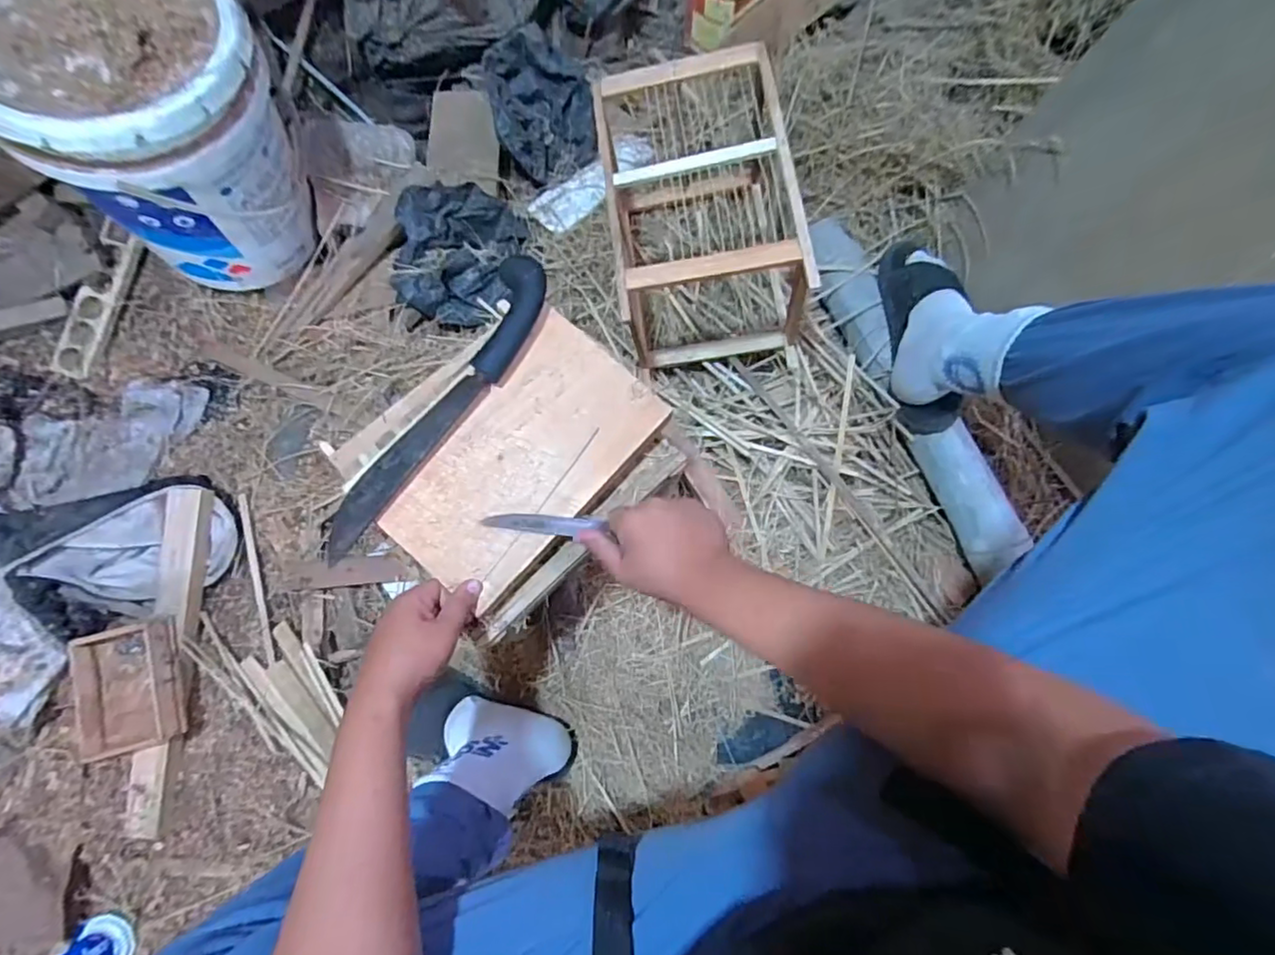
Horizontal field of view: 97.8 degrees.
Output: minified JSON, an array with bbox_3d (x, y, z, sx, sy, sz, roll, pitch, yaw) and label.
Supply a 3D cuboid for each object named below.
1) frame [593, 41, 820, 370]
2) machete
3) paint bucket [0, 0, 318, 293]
[{"bbox_3d":[0.084,-0.331,0.767,0.235,0.257,0.333,-7,76,1],"label":"frame"},{"bbox_3d":[-0.199,-0.072,0.560,0.057,0.029,0.350,32,80,8],"label":"machete"},{"bbox_3d":[-0.619,-0.478,0.760,0.281,0.337,0.300,0,78,2],"label":"paint bucket"}]

